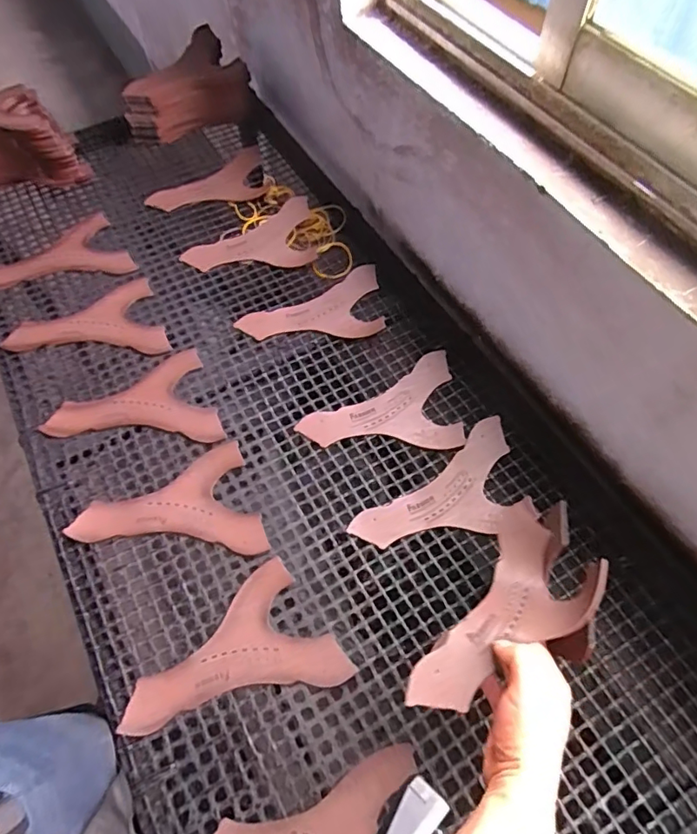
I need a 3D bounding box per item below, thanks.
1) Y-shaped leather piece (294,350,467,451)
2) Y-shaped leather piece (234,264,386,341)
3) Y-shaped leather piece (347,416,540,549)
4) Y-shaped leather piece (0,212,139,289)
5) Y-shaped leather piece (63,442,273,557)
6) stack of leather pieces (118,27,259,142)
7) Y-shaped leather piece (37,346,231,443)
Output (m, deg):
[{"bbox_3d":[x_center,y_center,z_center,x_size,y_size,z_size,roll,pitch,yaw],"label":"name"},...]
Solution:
[{"bbox_3d":[0.039,-0.016,0.709,0.208,0.010,0.143,-6,60,-3],"label":"Y-shaped leather piece"},{"bbox_3d":[-0.057,-0.167,0.790,0.209,0.007,0.129,-7,61,-3],"label":"Y-shaped leather piece"},{"bbox_3d":[0.106,0.092,0.644,0.212,0.013,0.130,-16,65,-4],"label":"Y-shaped leather piece"},{"bbox_3d":[-0.458,-0.234,0.833,0.210,0.016,0.132,-32,65,-16],"label":"Y-shaped leather piece"},{"bbox_3d":[-0.216,0.124,0.631,0.206,0.010,0.141,-18,62,-10],"label":"Y-shaped leather piece"},{"bbox_3d":[-0.307,-0.603,0.982,0.229,0.115,0.139,-25,63,-13],"label":"stack of leather pieces"},{"bbox_3d":[-0.286,0.001,0.703,0.208,0.007,0.144,-21,68,-11],"label":"Y-shaped leather piece"}]

